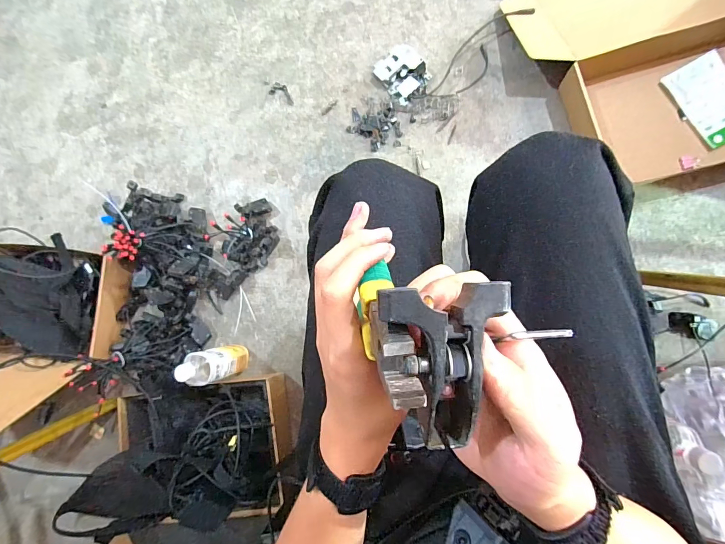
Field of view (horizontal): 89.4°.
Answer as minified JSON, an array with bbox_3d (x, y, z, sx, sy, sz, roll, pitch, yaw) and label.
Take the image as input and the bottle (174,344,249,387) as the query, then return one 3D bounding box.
[{"bbox_3d":[-0.313,0.195,0.773,0.063,0.196,0.068,-16,83,7],"label":"bottle"}]

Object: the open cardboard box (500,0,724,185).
[{"bbox_3d":[0.577,-0.488,0.740,0.479,0.112,0.573,-11,84,7],"label":"open cardboard box"}]

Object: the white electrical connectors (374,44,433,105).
[{"bbox_3d":[0.095,-0.457,0.844,0.096,0.034,0.117,-33,81,4],"label":"white electrical connectors"}]

